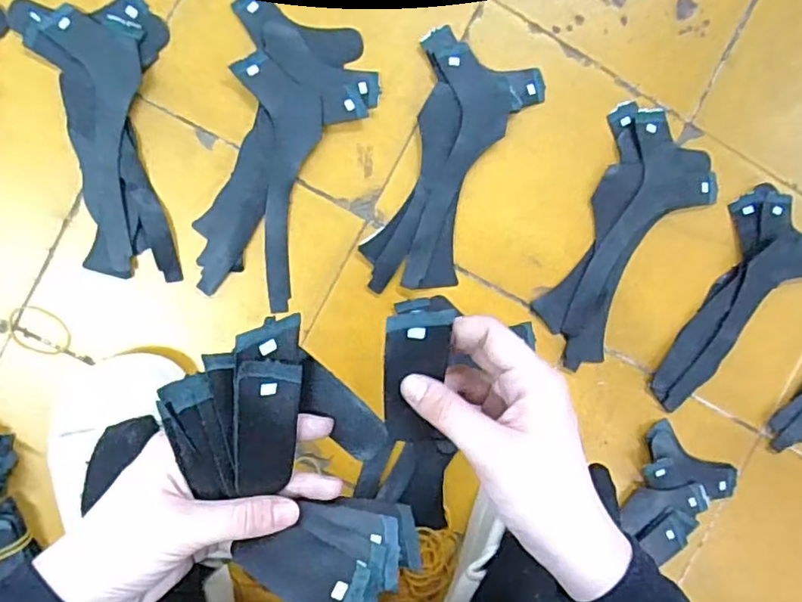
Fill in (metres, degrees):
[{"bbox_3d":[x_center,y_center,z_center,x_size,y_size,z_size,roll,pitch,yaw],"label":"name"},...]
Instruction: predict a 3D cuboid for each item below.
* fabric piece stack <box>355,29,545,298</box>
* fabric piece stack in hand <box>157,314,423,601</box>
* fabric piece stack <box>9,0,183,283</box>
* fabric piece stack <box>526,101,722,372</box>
[{"bbox_3d":[0.033,-0.103,0.477,0.091,0.009,0.199,22,92,-8],"label":"fabric piece stack"},{"bbox_3d":[-0.051,0.085,0.287,0.086,0.055,0.139,-31,97,-4],"label":"fabric piece stack in hand"},{"bbox_3d":[-0.218,-0.120,0.447,0.096,0.014,0.205,-9,95,-6],"label":"fabric piece stack"},{"bbox_3d":[0.184,-0.048,0.500,0.100,0.009,0.210,26,91,-8],"label":"fabric piece stack"}]

